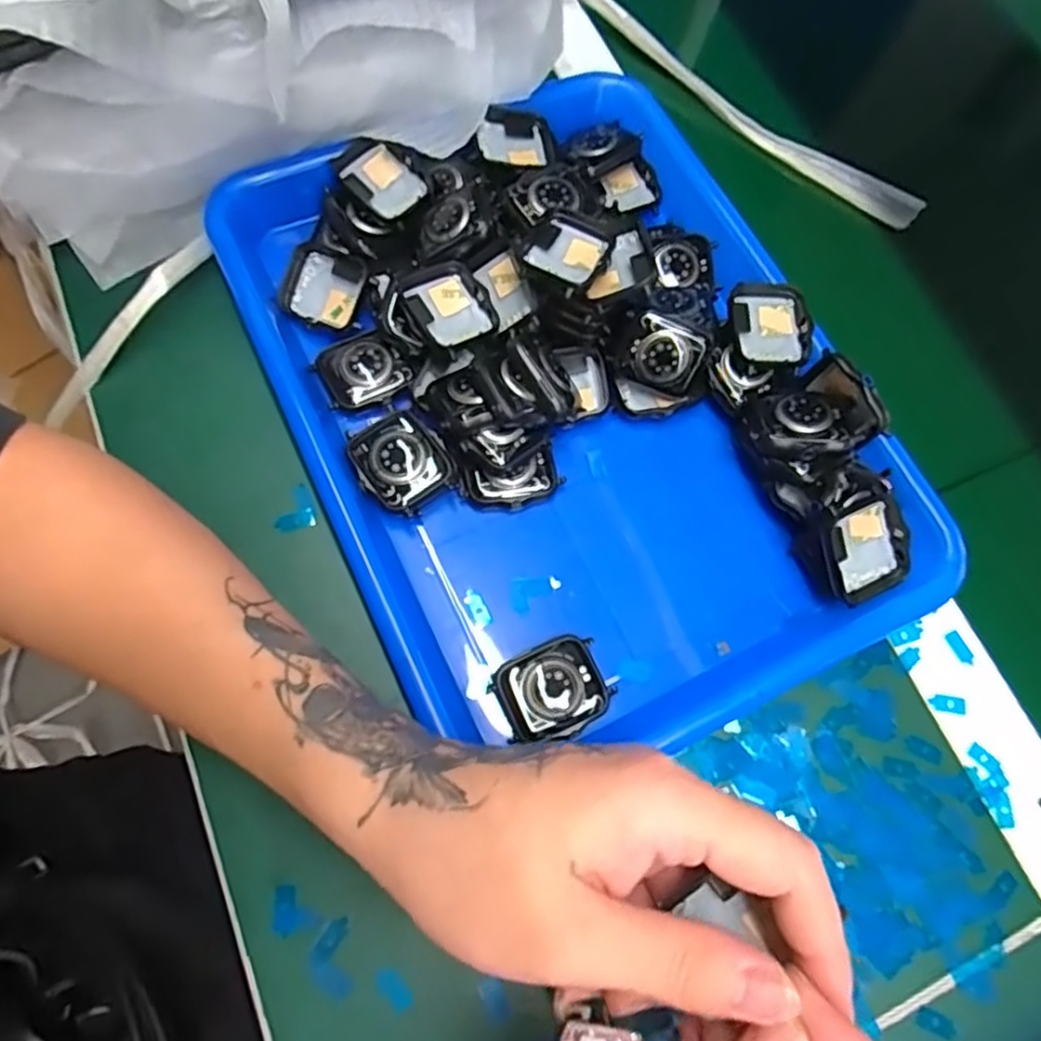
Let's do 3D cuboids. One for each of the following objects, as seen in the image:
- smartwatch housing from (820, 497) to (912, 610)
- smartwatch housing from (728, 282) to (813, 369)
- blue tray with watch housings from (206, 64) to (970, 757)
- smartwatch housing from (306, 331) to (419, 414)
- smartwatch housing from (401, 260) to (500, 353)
[{"bbox_3d":[0.153,0.013,0.308,0.035,0.007,0.043,-21,102,-2],"label":"smartwatch housing"},{"bbox_3d":[0.120,-0.093,0.340,0.036,0.015,0.043,-4,71,-7],"label":"smartwatch housing"},{"bbox_3d":[0.024,-0.065,0.331,0.256,0.042,0.327,-23,74,-13],"label":"blue tray with watch housings"},{"bbox_3d":[-0.074,-0.072,0.333,0.043,0.007,0.036,-22,74,-13],"label":"smartwatch housing"},{"bbox_3d":[-0.033,-0.099,0.331,0.037,0.016,0.043,-25,74,-13],"label":"smartwatch housing"}]

